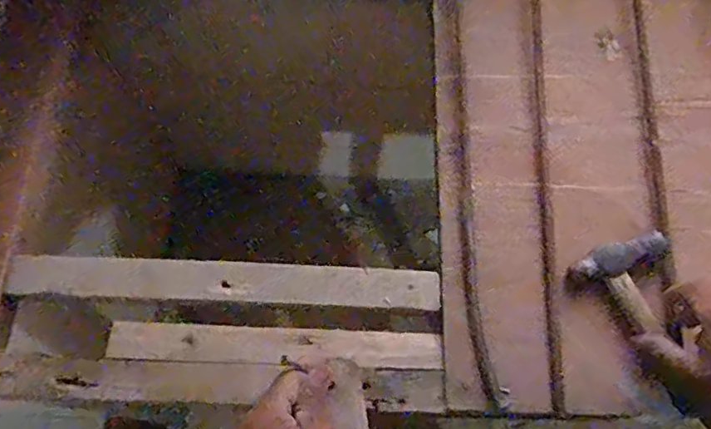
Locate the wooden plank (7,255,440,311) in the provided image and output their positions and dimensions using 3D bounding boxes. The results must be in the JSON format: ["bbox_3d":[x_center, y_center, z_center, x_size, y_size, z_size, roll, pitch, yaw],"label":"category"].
[{"bbox_3d":[-0.133,0.070,0.564,0.428,0.017,0.045,3,70,-1],"label":"wooden plank"}]

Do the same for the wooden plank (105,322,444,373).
[{"bbox_3d":[-0.077,0.128,0.534,0.318,0.013,0.034,3,70,-1],"label":"wooden plank"}]

